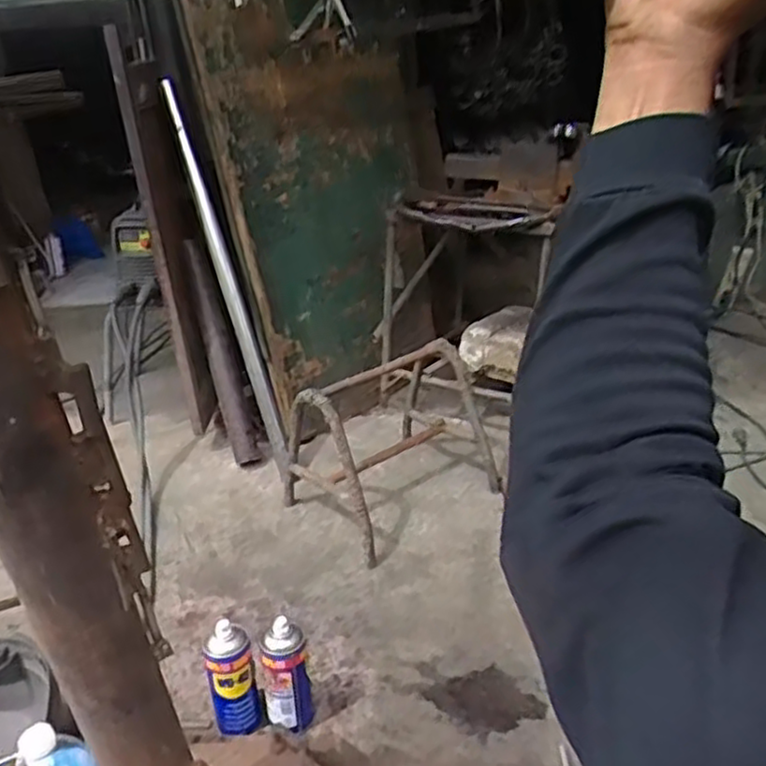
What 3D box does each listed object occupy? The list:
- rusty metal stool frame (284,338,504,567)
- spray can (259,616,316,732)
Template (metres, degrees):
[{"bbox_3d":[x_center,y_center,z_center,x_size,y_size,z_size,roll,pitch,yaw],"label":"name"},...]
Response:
[{"bbox_3d":[0.029,0.095,1.496,0.432,0.302,0.288,-24,32,-36],"label":"rusty metal stool frame"},{"bbox_3d":[-0.136,0.431,1.022,0.067,0.193,0.053,-9,26,-10],"label":"spray can"}]

